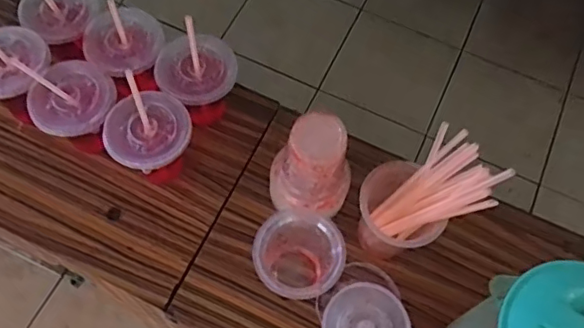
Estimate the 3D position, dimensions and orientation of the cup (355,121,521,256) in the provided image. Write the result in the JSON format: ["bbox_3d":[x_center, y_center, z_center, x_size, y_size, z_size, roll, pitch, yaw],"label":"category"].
[{"bbox_3d":[0.124,0.038,0.573,0.107,0.161,0.089,-21,68,-12],"label":"cup"}]

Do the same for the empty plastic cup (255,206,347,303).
[{"bbox_3d":[0.005,0.105,0.585,0.086,0.107,0.081,1,65,-3],"label":"empty plastic cup"}]

